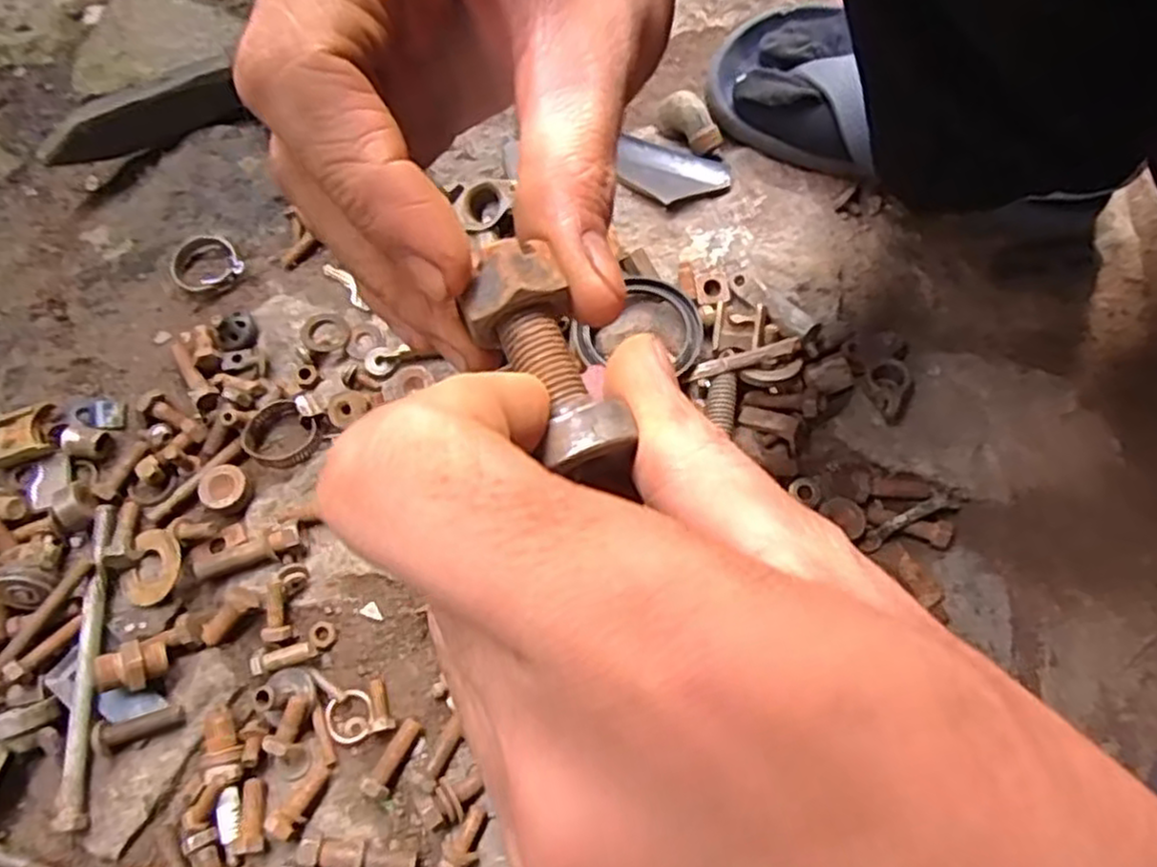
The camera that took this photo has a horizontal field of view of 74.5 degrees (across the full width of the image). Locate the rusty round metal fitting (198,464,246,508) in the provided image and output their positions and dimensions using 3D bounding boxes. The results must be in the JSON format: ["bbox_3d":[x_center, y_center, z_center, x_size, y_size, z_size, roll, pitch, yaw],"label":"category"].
[{"bbox_3d":[-0.195,0.029,0.415,0.024,0.007,0.024,0,69,-1],"label":"rusty round metal fitting"}]

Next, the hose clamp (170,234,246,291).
[{"bbox_3d":[-0.231,-0.106,0.470,0.039,0.008,0.040,0,69,-1],"label":"hose clamp"}]

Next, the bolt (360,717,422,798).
[{"bbox_3d":[-0.090,0.158,0.370,0.012,0.010,0.038,29,71,10],"label":"bolt"}]

